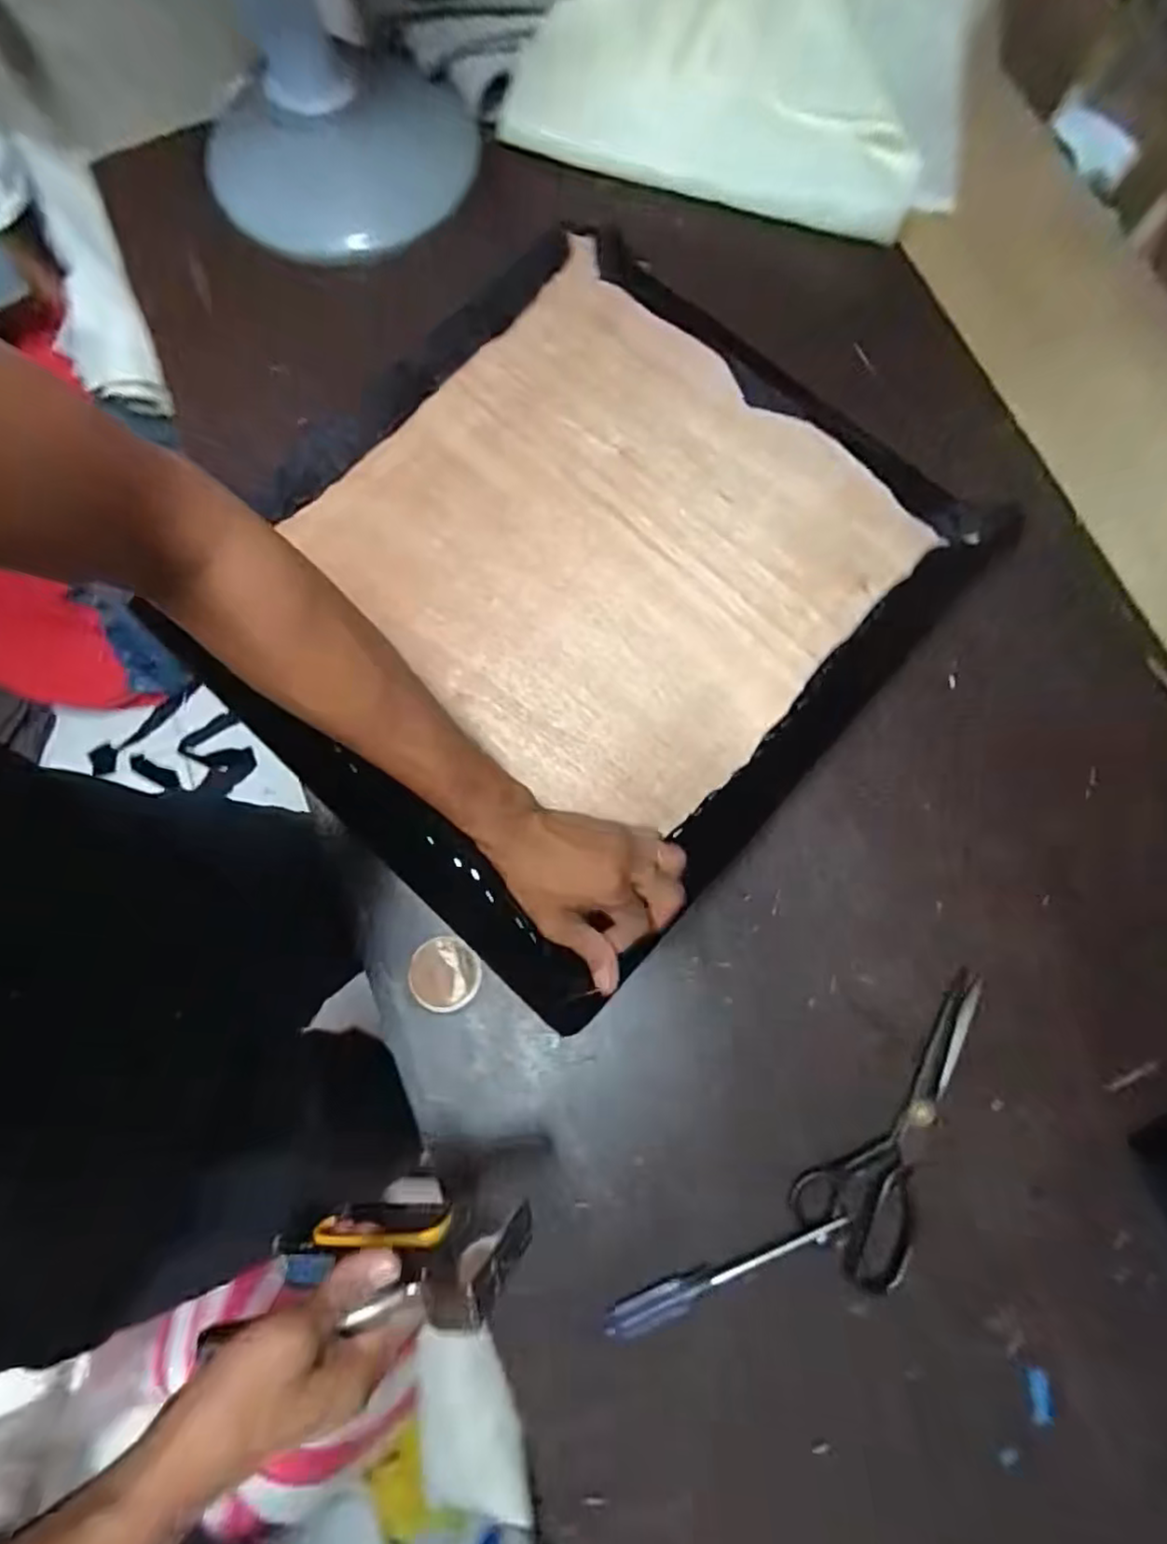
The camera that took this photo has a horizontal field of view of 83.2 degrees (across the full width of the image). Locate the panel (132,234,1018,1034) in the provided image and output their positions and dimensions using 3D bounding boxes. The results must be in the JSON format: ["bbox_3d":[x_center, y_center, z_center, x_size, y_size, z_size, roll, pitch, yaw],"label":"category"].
[{"bbox_3d":[-0.013,-0.157,0.583,0.474,0.046,0.546,44,84,8],"label":"panel"}]

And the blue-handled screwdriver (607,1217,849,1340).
[{"bbox_3d":[0.109,0.378,0.494,0.192,0.017,0.023,-21,80,-2],"label":"blue-handled screwdriver"}]

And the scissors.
[{"bbox_3d":[0.262,0.274,0.516,0.090,0.021,0.246,38,83,7],"label":"scissors"}]

